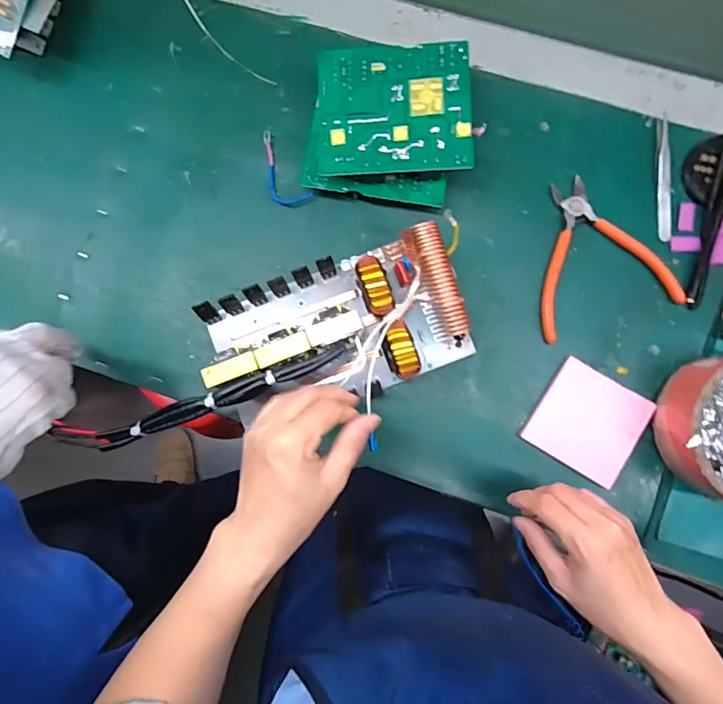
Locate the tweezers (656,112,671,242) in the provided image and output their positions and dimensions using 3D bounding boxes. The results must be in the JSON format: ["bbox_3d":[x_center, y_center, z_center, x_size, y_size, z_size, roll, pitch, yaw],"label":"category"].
[{"bbox_3d":[0.277,-0.158,0.410,0.012,0.009,0.111,-3,87,3],"label":"tweezers"}]

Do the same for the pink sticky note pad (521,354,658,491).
[{"bbox_3d":[0.204,0.064,0.403,0.088,0.010,0.085,31,89,4],"label":"pink sticky note pad"}]

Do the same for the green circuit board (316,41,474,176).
[{"bbox_3d":[0.028,-0.211,0.390,0.132,0.006,0.112,-1,86,5],"label":"green circuit board"}]

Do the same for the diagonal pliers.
[{"bbox_3d":[0.207,-0.091,0.411,0.122,0.010,0.136,-19,86,2],"label":"diagonal pliers"}]

